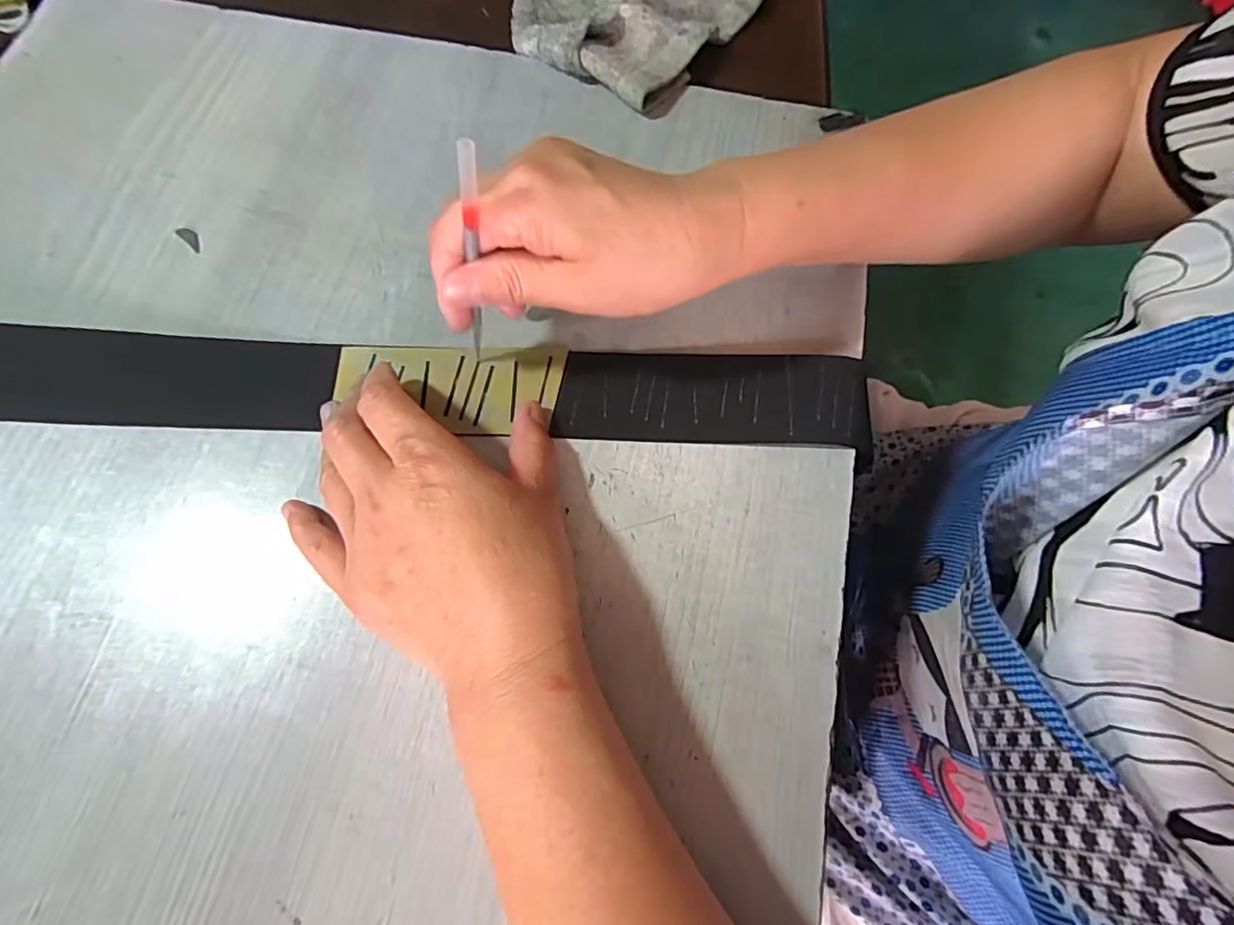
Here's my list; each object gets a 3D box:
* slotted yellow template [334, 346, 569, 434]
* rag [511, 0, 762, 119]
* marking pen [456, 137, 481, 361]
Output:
[{"bbox_3d":[-0.087,-0.041,0.295,0.114,0.004,0.050,5,70,1],"label":"slotted yellow template"},{"bbox_3d":[0.018,-0.335,0.396,0.145,0.024,0.198,34,72,10],"label":"rag"},{"bbox_3d":[-0.062,-0.083,0.246,0.007,0.124,0.007,45,67,8],"label":"marking pen"}]

